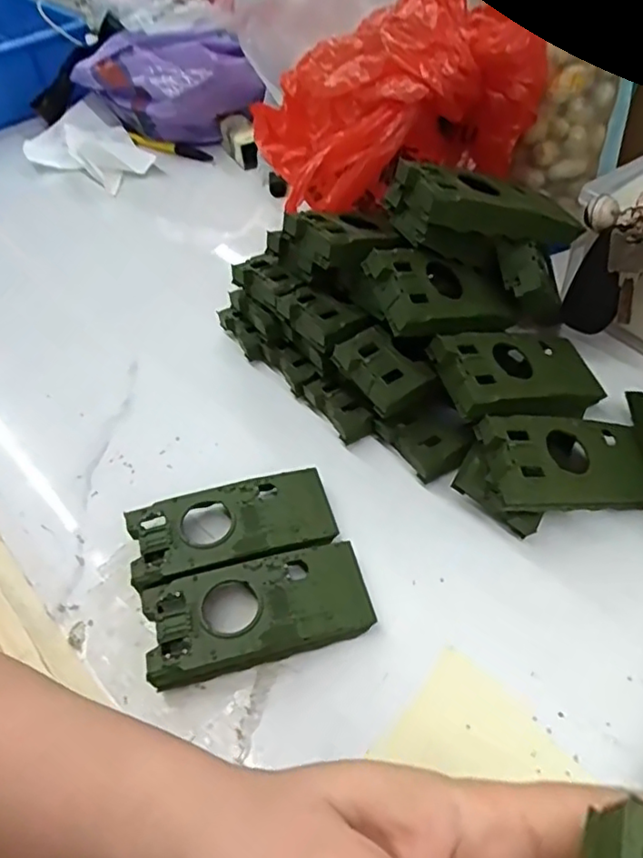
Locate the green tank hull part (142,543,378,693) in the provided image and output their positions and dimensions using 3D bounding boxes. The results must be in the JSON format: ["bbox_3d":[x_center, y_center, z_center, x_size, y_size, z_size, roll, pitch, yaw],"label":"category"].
[{"bbox_3d":[-0.029,0.089,0.292,0.103,0.020,0.045,-14,51,-7],"label":"green tank hull part"}]

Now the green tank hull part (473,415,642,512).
[{"bbox_3d":[0.125,0.019,0.310,0.097,0.026,0.043,3,47,-20],"label":"green tank hull part"}]

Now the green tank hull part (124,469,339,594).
[{"bbox_3d":[-0.047,0.055,0.323,0.103,0.022,0.049,-15,51,-8],"label":"green tank hull part"}]

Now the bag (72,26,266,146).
[{"bbox_3d":[-0.152,-0.340,0.599,0.180,0.086,0.088,26,57,24],"label":"bag"}]

